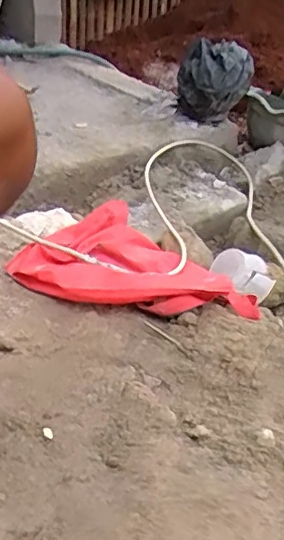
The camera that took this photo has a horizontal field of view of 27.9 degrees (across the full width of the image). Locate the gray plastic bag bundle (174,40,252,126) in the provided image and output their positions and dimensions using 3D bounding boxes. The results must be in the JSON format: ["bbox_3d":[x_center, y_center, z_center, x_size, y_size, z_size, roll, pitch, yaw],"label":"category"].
[{"bbox_3d":[0.185,-0.480,1.459,0.183,0.182,0.161,10,35,7],"label":"gray plastic bag bundle"}]

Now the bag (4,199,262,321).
[{"bbox_3d":[0.002,0.001,0.981,0.376,0.081,0.255,21,35,19],"label":"bag"}]

